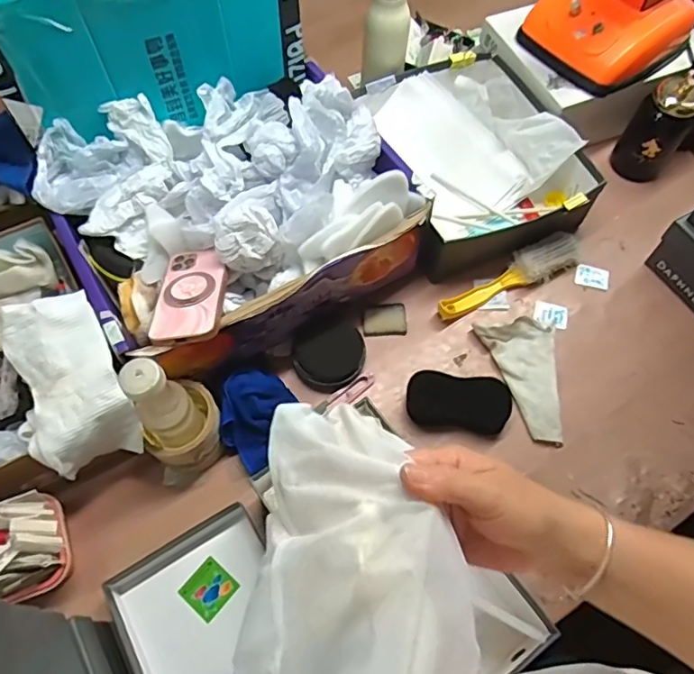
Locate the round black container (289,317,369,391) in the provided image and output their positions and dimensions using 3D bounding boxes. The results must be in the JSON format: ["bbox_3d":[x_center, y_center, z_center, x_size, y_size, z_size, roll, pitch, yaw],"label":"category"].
[{"bbox_3d":[-0.023,0.020,0.721,0.089,0.023,0.094,0,63,-1],"label":"round black container"}]

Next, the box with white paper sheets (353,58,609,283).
[{"bbox_3d":[0.182,-0.267,0.836,0.272,0.107,0.322,-14,65,-8],"label":"box with white paper sheets"}]

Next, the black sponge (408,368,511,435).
[{"bbox_3d":[0.138,0.080,0.694,0.125,0.034,0.058,8,64,3],"label":"black sponge"}]

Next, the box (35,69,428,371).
[{"bbox_3d":[-0.136,-0.158,0.691,0.384,0.171,0.293,-29,67,-14],"label":"box"}]

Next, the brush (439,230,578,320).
[{"bbox_3d":[0.226,-0.079,0.775,0.225,0.037,0.054,-29,67,-14],"label":"brush"}]

